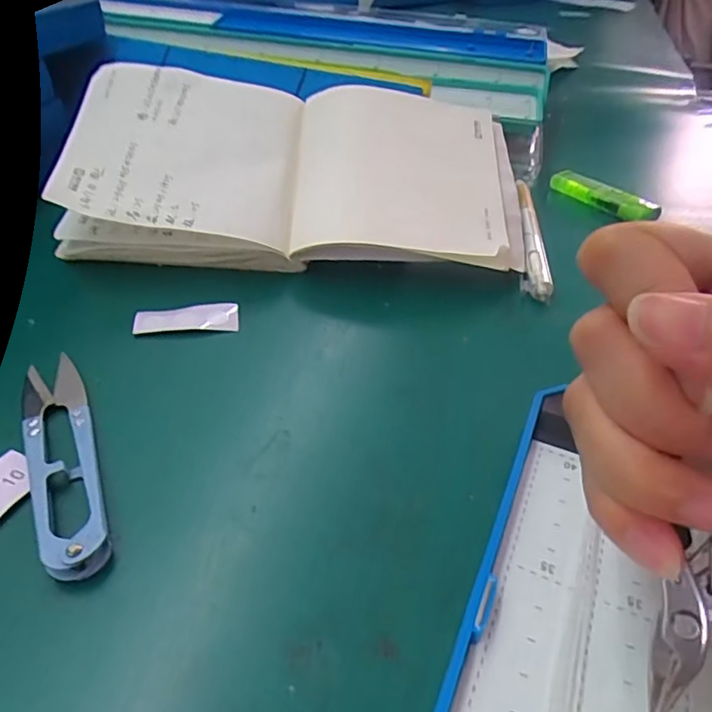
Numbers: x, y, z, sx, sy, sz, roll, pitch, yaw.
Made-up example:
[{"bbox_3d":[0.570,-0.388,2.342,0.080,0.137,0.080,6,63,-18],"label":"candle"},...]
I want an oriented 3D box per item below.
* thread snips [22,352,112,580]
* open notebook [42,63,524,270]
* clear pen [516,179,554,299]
[{"bbox_3d":[-0.104,0.033,0.199,0.022,0.008,0.102,-16,46,-23],"label":"thread snips"},{"bbox_3d":[-0.032,-0.105,0.319,0.242,0.032,0.131,2,59,-6],"label":"open notebook"},{"bbox_3d":[0.101,-0.074,0.330,0.014,0.012,0.131,9,41,3],"label":"clear pen"}]

